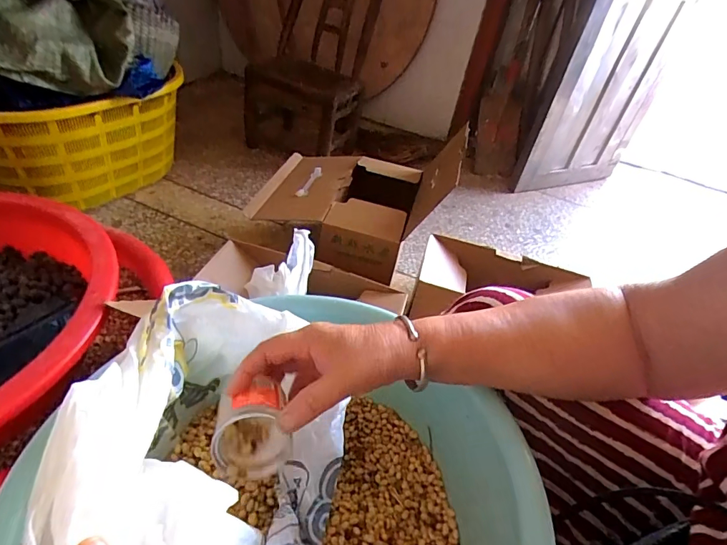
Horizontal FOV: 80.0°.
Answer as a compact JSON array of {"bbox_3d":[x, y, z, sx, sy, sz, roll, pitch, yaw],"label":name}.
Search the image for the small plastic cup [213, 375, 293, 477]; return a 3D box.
[{"bbox_3d":[-0.082,0.113,0.334,0.056,0.064,0.065,0,16,-10],"label":"small plastic cup"}]

